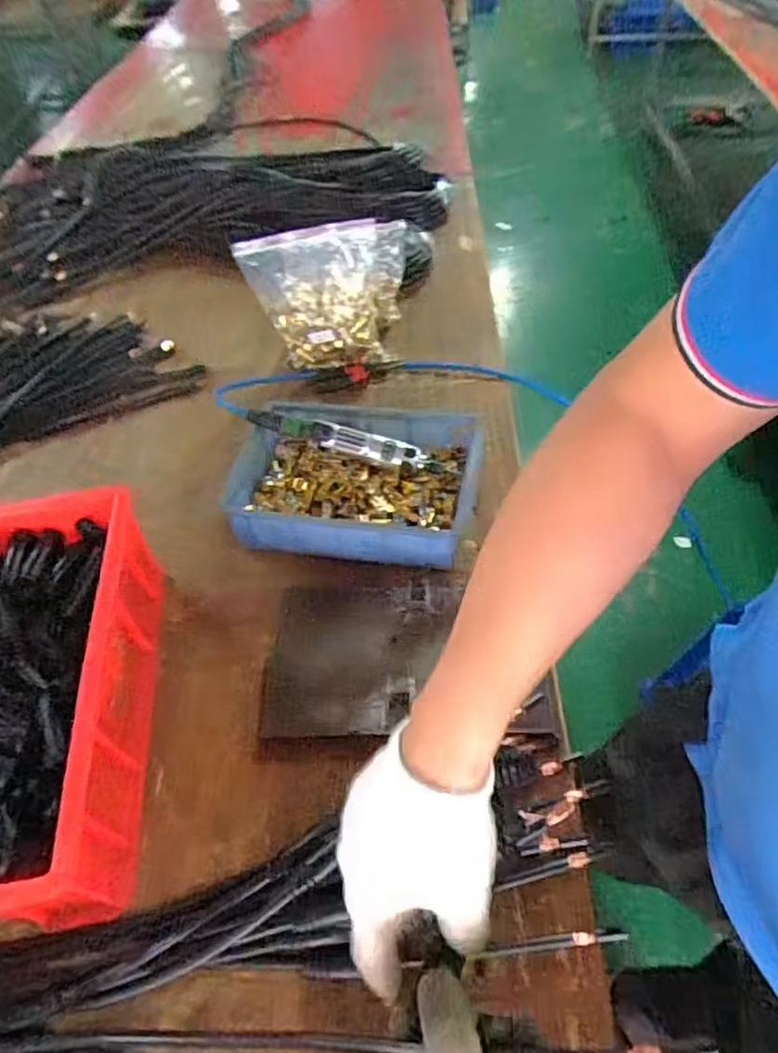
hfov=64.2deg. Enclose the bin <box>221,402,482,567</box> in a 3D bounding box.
[{"bbox_3d":[-0.043,-0.064,0.814,0.307,0.082,0.216,5,52,8],"label":"bin"}]

